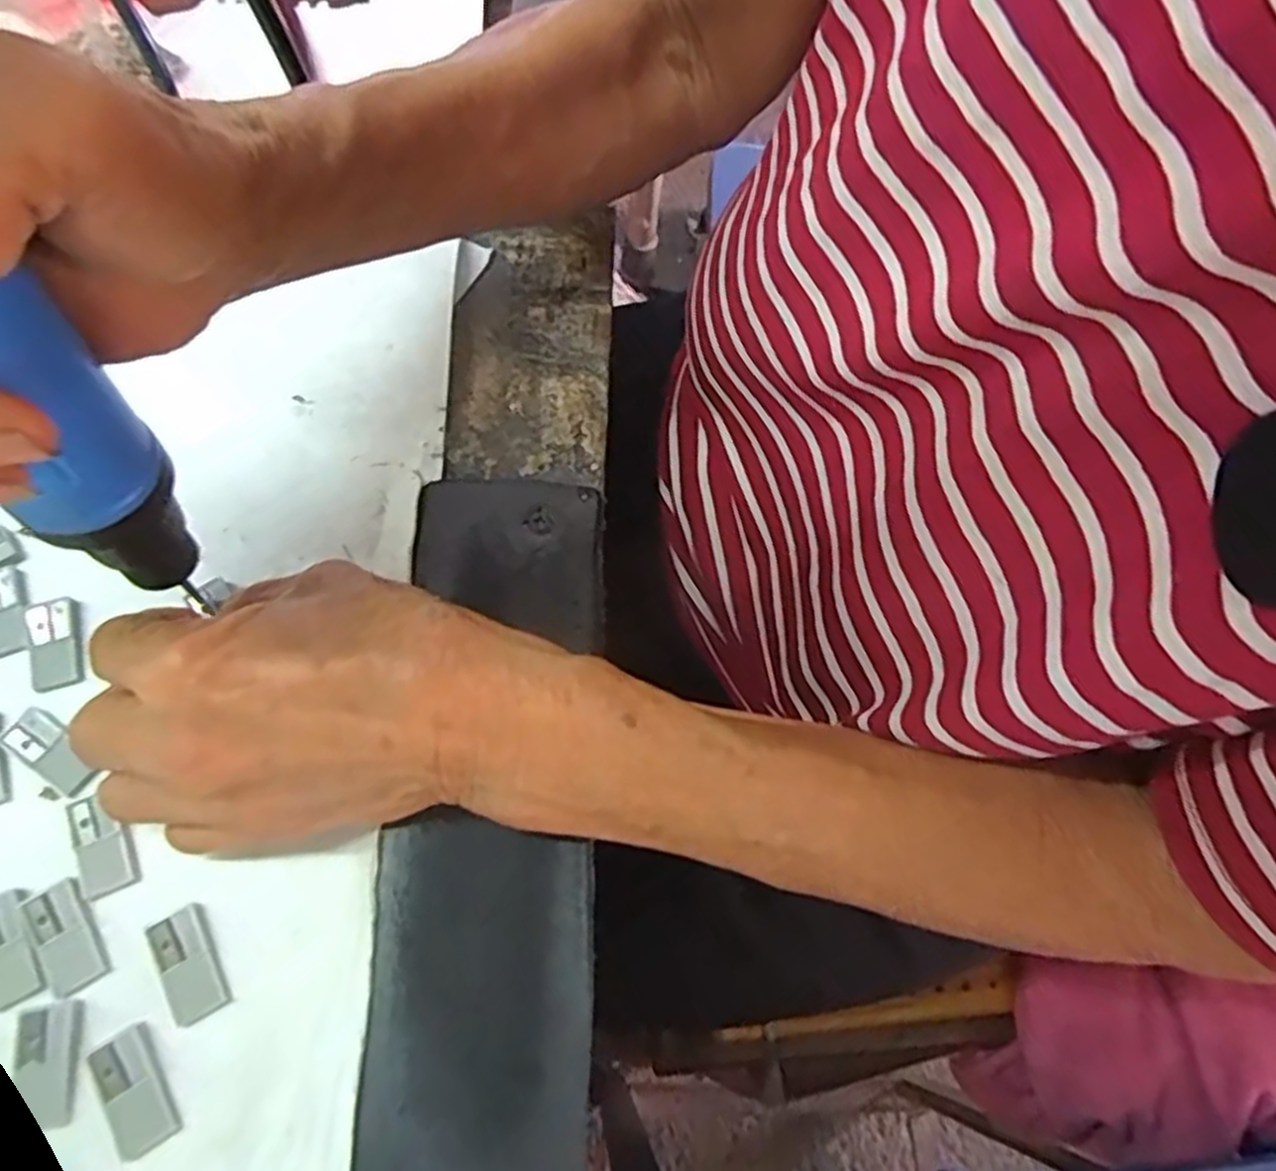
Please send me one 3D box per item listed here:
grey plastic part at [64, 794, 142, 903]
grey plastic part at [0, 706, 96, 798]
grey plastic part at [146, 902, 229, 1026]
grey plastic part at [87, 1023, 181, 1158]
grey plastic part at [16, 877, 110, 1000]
[{"bbox_3d":[-0.150,0.072,0.221,0.014,0.004,0.028,-24,70,-13],"label":"grey plastic part"},{"bbox_3d":[-0.171,0.048,0.229,0.030,0.004,0.013,35,69,12],"label":"grey plastic part"},{"bbox_3d":[-0.120,0.100,0.210,0.014,0.004,0.028,-27,70,-14],"label":"grey plastic part"},{"bbox_3d":[-0.127,0.127,0.198,0.014,0.004,0.028,-29,71,-15],"label":"grey plastic part"},{"bbox_3d":[-0.153,0.094,0.211,0.014,0.004,0.029,-32,72,-16],"label":"grey plastic part"}]

